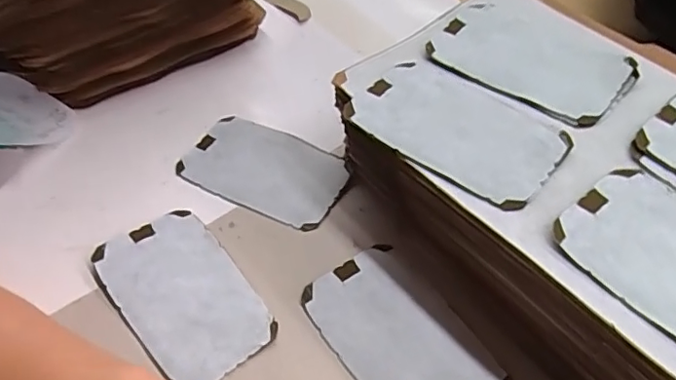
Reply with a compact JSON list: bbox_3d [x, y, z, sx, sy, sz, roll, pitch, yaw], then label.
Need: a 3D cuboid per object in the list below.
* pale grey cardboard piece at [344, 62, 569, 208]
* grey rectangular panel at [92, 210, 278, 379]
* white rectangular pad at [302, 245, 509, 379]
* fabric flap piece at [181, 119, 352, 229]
[{"bbox_3d":[0.069,-0.038,0.326,0.120,0.009,0.075,36,62,26],"label":"pale grey cardboard piece"},{"bbox_3d":[-0.095,0.062,0.336,0.069,0.005,0.116,-32,58,-20],"label":"grey rectangular panel"},{"bbox_3d":[0.038,0.084,0.318,0.071,0.004,0.118,-30,57,-19],"label":"white rectangular pad"},{"bbox_3d":[-0.053,-0.016,0.405,0.118,0.004,0.072,23,57,19],"label":"fabric flap piece"}]

